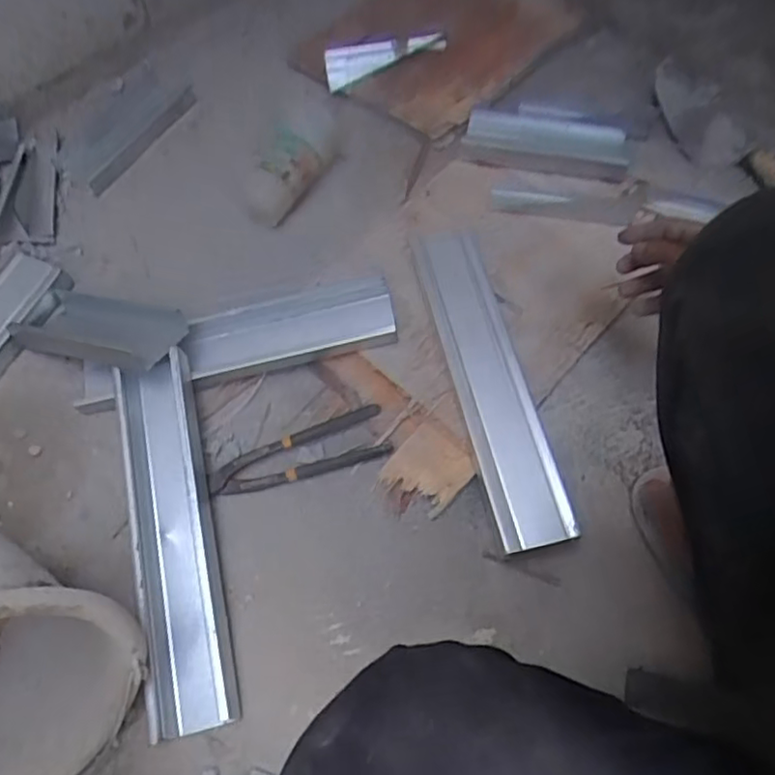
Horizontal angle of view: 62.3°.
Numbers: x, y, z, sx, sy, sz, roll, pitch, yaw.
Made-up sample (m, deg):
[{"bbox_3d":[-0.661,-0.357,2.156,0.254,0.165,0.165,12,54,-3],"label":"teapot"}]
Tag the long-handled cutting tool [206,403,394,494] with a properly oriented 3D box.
[{"bbox_3d":[-0.098,0.072,0.694,0.195,0.013,0.060,-16,64,-5],"label":"long-handled cutting tool"}]

